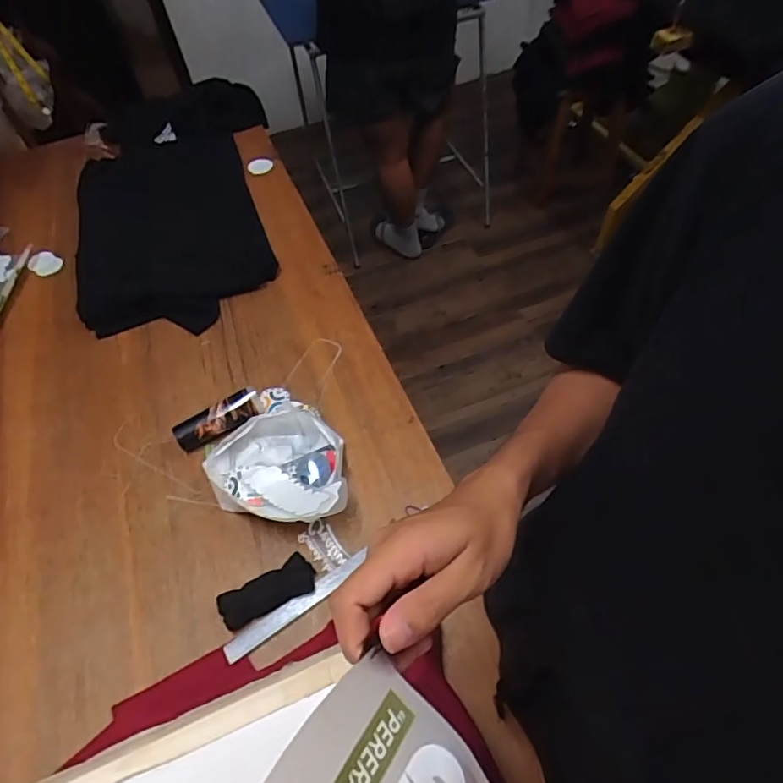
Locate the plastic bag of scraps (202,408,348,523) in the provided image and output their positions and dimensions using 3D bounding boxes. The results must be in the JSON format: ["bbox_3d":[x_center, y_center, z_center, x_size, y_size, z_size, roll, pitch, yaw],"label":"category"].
[{"bbox_3d":[-0.171,0.115,0.804,0.201,0.065,0.182,-5,57,0],"label":"plastic bag of scraps"}]

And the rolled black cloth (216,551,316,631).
[{"bbox_3d":[-0.168,0.272,0.726,0.127,0.025,0.052,-22,58,-10],"label":"rolled black cloth"}]

